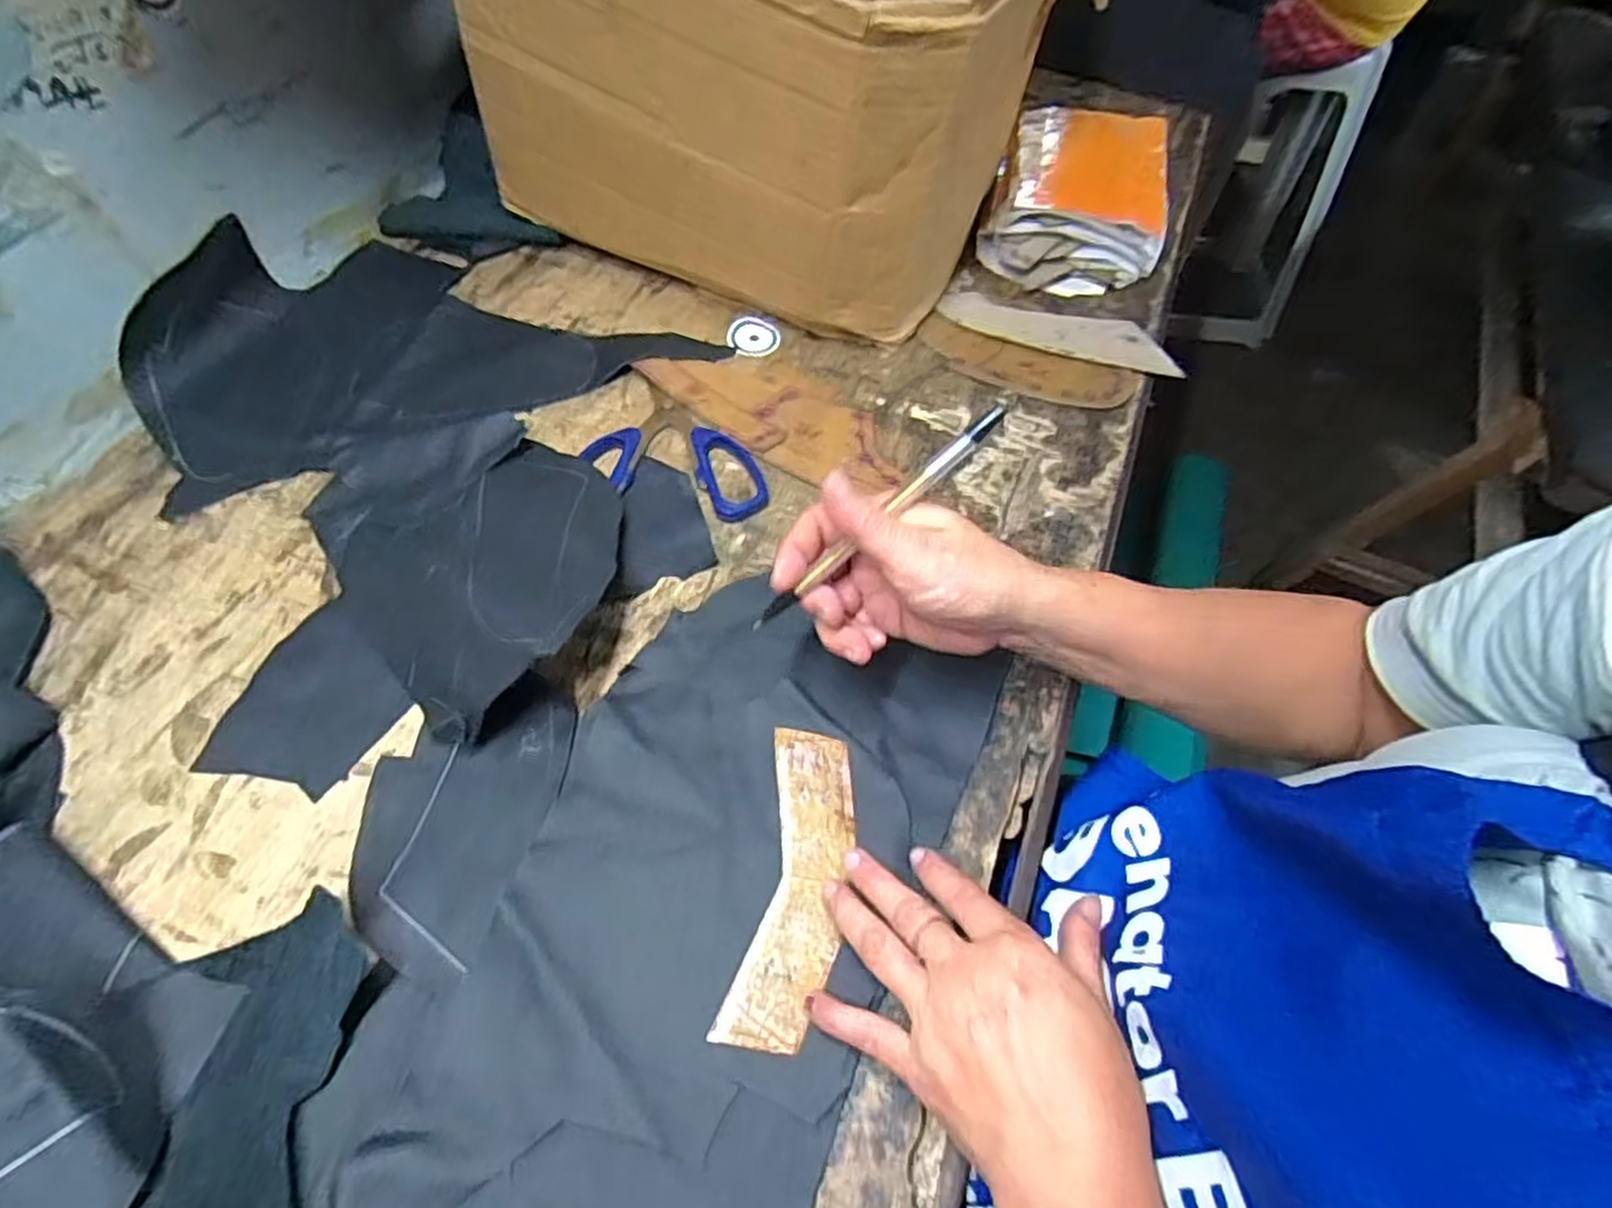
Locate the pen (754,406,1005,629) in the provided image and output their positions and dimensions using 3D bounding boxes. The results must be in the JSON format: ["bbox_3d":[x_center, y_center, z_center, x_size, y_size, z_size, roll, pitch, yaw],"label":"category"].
[{"bbox_3d":[0.028,-0.034,0.324,0.142,0.007,0.007,-40,59,18],"label":"pen"}]

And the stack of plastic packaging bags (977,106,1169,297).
[{"bbox_3d":[0.238,-0.356,0.649,0.143,0.053,0.220,15,57,7],"label":"stack of plastic packaging bags"}]

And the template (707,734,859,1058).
[{"bbox_3d":[-0.004,0.127,0.347,0.044,0.006,0.139,10,57,4],"label":"template"}]

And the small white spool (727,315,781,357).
[{"bbox_3d":[-0.040,-0.204,0.569,0.039,0.010,0.035,4,56,0],"label":"small white spool"}]

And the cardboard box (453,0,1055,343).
[{"bbox_3d":[-0.003,-0.448,0.579,0.358,0.258,0.446,20,58,10],"label":"cardboard box"}]

